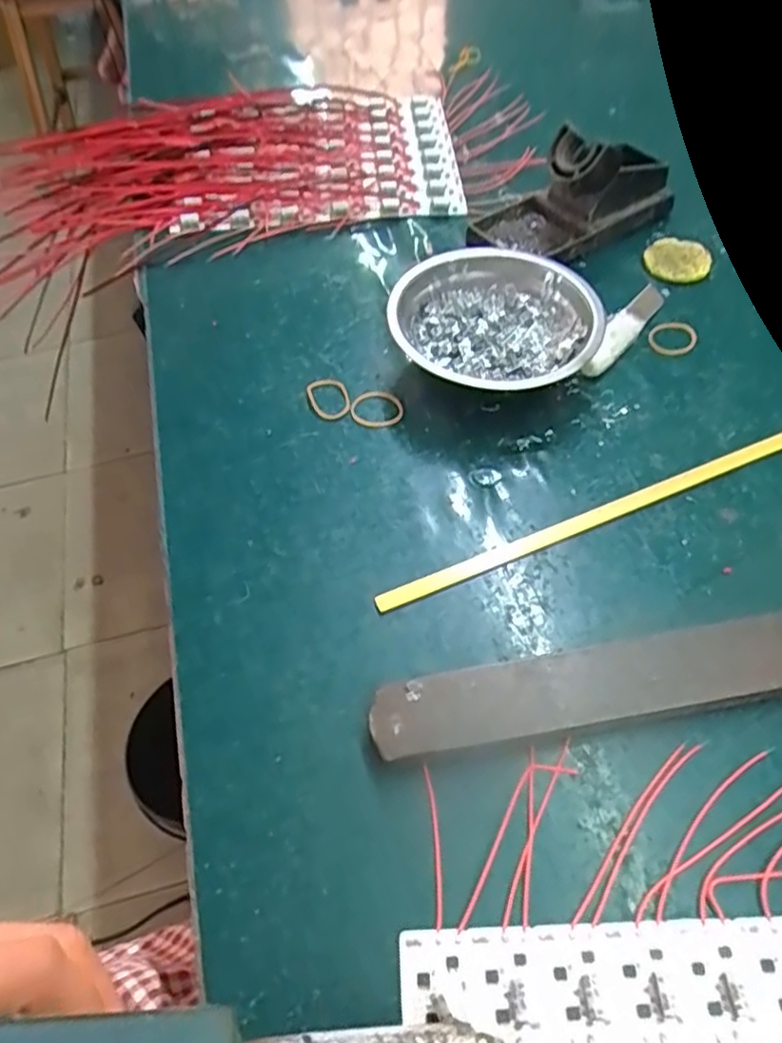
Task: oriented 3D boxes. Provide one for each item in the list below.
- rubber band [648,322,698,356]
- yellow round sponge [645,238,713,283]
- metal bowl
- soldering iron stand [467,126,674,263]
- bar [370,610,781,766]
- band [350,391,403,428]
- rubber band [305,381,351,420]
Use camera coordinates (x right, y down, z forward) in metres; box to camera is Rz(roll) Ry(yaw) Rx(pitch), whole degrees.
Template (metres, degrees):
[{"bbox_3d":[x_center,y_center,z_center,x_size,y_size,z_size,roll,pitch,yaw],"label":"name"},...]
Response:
[{"bbox_3d":[0.184,-0.120,0.433,0.029,0.004,0.032,22,59,16],"label":"rubber band"},{"bbox_3d":[0.204,-0.186,0.474,0.046,0.007,0.042,-1,56,2],"label":"yellow round sponge"},{"bbox_3d":[0.067,-0.120,0.419,0.120,0.040,0.120,-1,56,2],"label":"metal bowl"},{"bbox_3d":[0.131,-0.240,0.479,0.151,0.061,0.076,-26,59,-15],"label":"soldering iron stand"},{"bbox_3d":[0.091,0.076,0.299,0.196,0.018,0.037,-10,56,-4],"label":"bar"},{"bbox_3d":[-0.009,-0.068,0.408,0.029,0.004,0.029,-1,56,2],"label":"band"},{"bbox_3d":[-0.039,-0.077,0.412,0.024,0.004,0.032,-16,57,-8],"label":"rubber band"}]

